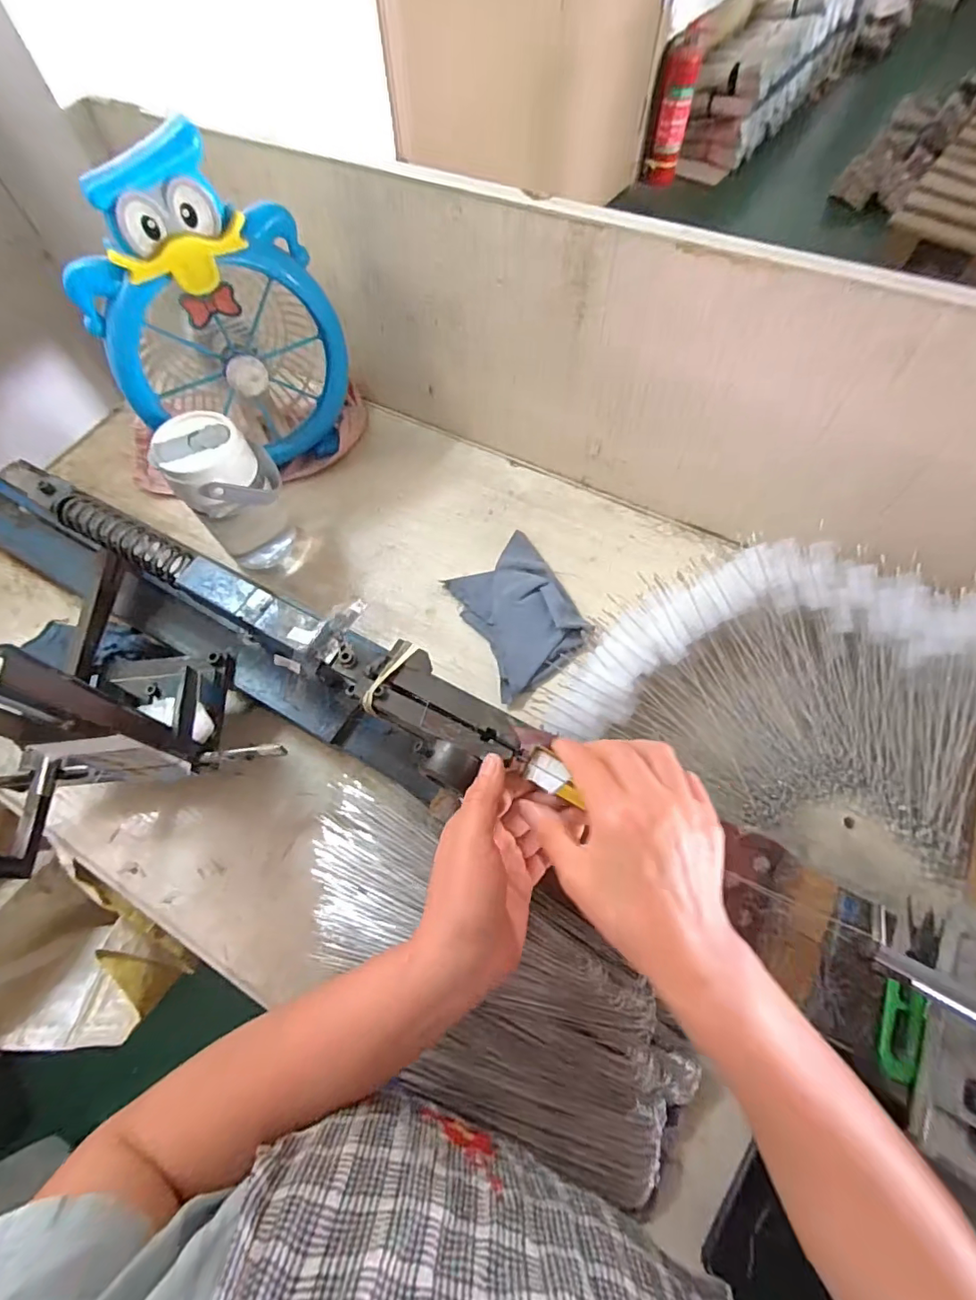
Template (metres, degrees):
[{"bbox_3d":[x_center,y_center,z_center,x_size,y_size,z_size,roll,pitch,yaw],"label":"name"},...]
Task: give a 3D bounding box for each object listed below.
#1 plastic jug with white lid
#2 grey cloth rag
[{"bbox_3d":[-0.248,-0.142,0.534,0.090,0.159,0.096,-28,67,-12],"label":"plastic jug with white lid"},{"bbox_3d":[0.032,-0.042,0.550,0.108,0.025,0.163,-23,66,-10],"label":"grey cloth rag"}]

